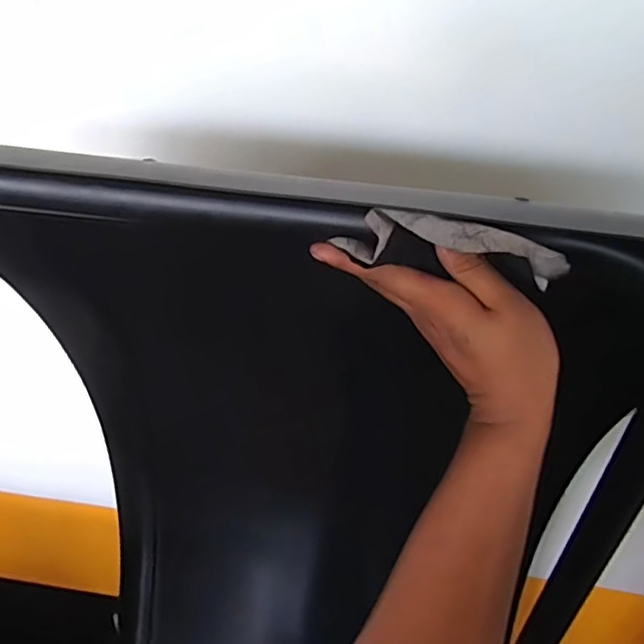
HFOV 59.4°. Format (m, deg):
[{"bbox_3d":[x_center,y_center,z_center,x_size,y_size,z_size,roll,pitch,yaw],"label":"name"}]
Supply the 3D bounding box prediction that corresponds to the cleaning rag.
[{"bbox_3d":[0.078,-0.043,0.332,0.137,0.036,0.030,10,31,0],"label":"cleaning rag"}]

